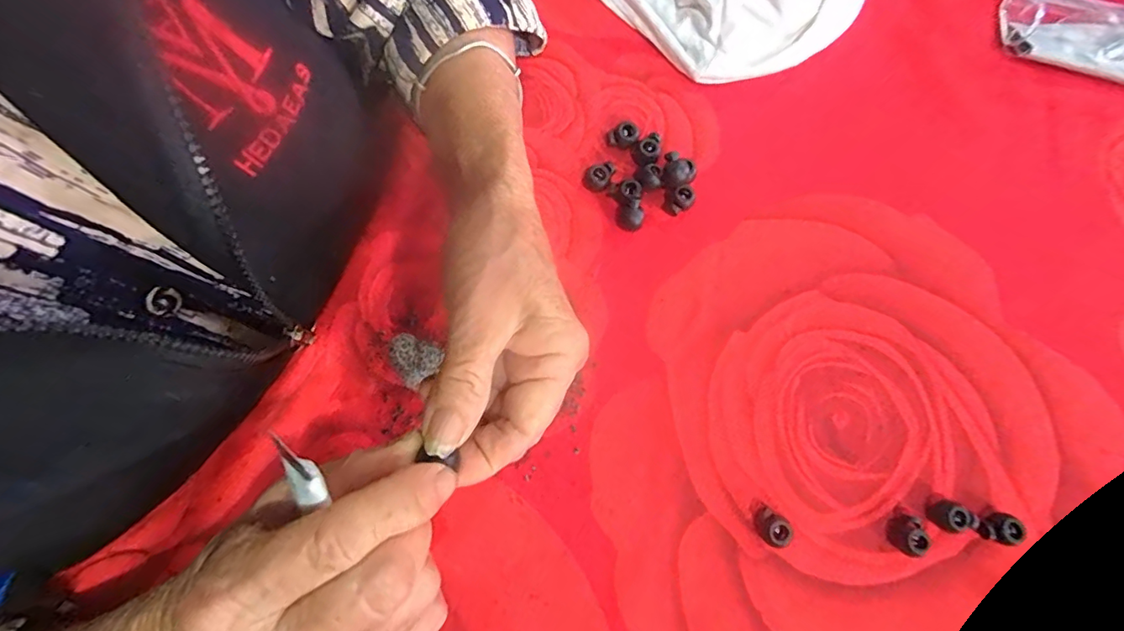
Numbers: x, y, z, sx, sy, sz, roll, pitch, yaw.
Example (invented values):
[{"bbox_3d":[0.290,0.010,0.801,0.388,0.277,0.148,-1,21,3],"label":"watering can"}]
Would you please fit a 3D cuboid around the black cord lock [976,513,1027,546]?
[{"bbox_3d":[0.221,0.107,0.254,0.018,0.011,0.014,7,76,1],"label":"black cord lock"}]

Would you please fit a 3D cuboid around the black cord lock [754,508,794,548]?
[{"bbox_3d":[0.106,0.108,0.255,0.017,0.011,0.015,36,78,8],"label":"black cord lock"}]

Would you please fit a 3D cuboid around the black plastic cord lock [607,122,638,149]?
[{"bbox_3d":[0.037,-0.108,0.305,0.017,0.010,0.013,-31,78,-8],"label":"black plastic cord lock"}]

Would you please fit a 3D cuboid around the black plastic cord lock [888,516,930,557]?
[{"bbox_3d":[0.174,0.112,0.253,0.014,0.012,0.017,-21,77,-6],"label":"black plastic cord lock"}]

